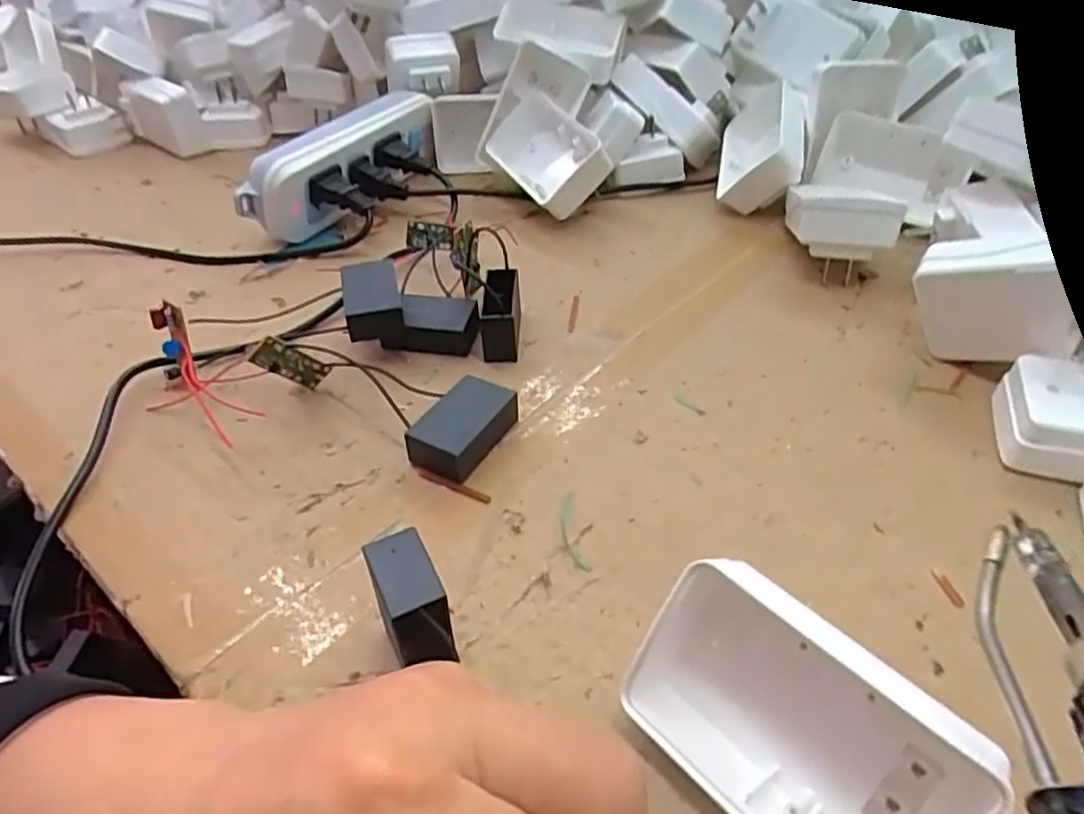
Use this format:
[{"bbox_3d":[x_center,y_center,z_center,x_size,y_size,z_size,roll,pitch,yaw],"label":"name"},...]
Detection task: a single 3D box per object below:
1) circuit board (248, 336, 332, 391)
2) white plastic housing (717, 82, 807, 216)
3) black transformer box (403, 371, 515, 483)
[{"bbox_3d":[-0.119,-0.020,0.331,0.017,0.042,0.004,-39,60,11],"label":"circuit board"},{"bbox_3d":[0.155,-0.180,0.484,0.031,0.061,0.095,30,50,-17],"label":"white plastic housing"},{"bbox_3d":[-0.035,0.009,0.310,0.029,0.022,0.048,20,46,24],"label":"black transformer box"}]

